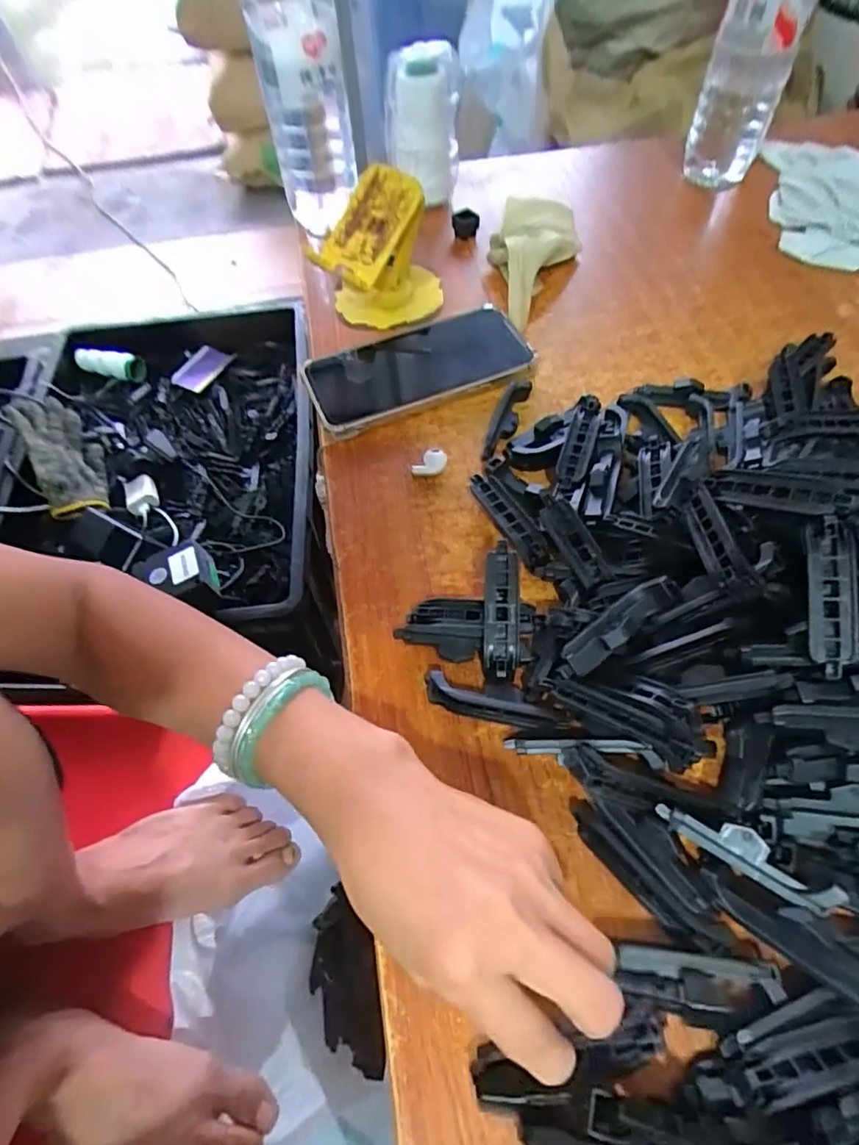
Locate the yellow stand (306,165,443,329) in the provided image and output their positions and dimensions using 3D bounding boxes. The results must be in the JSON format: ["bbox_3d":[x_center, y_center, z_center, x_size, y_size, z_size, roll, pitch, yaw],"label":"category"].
[{"bbox_3d":[-0.042,-0.259,0.462,0.099,0.085,0.084,-7,58,-1],"label":"yellow stand"}]

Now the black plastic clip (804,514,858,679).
[{"bbox_3d":[0.185,0.011,0.265,0.020,0.009,0.072,5,78,6],"label":"black plastic clip"}]

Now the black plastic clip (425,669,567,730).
[{"bbox_3d":[0.034,0.068,0.301,0.072,0.017,0.016,11,59,10],"label":"black plastic clip"}]

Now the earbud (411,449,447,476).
[{"bbox_3d":[0.000,-0.074,0.389,0.024,0.016,0.011,-11,58,-4],"label":"earbud"}]

